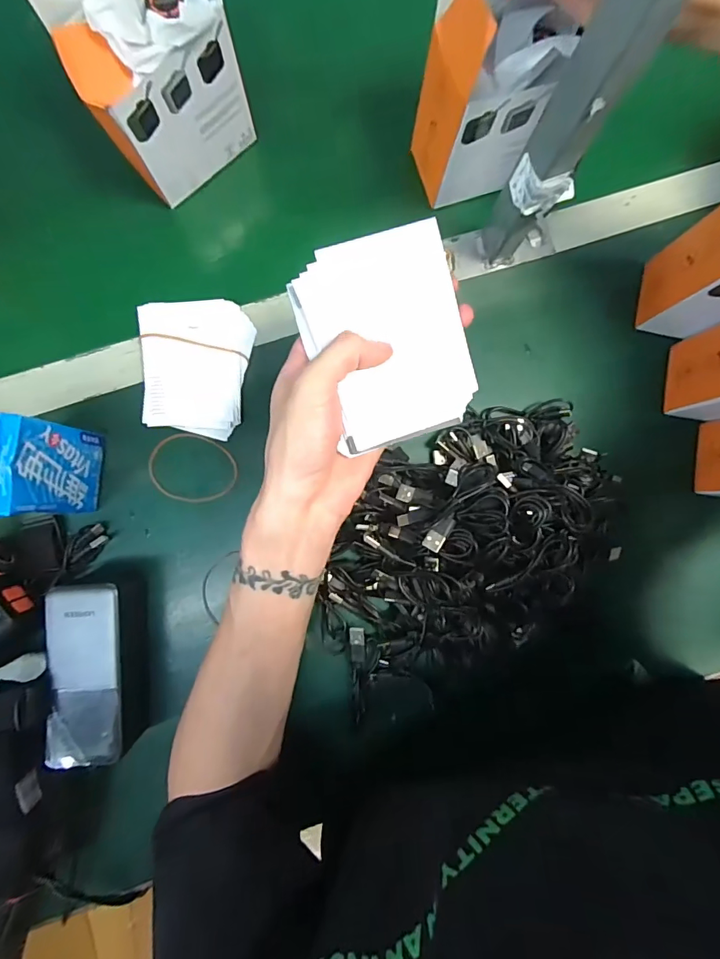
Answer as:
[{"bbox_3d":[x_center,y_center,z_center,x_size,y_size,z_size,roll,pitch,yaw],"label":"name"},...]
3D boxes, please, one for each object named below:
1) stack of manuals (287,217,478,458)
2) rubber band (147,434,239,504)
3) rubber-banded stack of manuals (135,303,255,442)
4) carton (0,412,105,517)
[{"bbox_3d":[0.016,-0.082,0.271,0.089,0.013,0.115,-18,91,-6],"label":"stack of manuals"},{"bbox_3d":[-0.144,-0.009,0.401,0.072,0.004,0.058,17,90,-13],"label":"rubber band"},{"bbox_3d":[-0.140,-0.096,0.394,0.088,0.011,0.113,3,88,-1],"label":"rubber-banded stack of manuals"},{"bbox_3d":[-0.232,-0.007,0.335,0.039,0.108,0.067,5,88,-1],"label":"carton"}]

